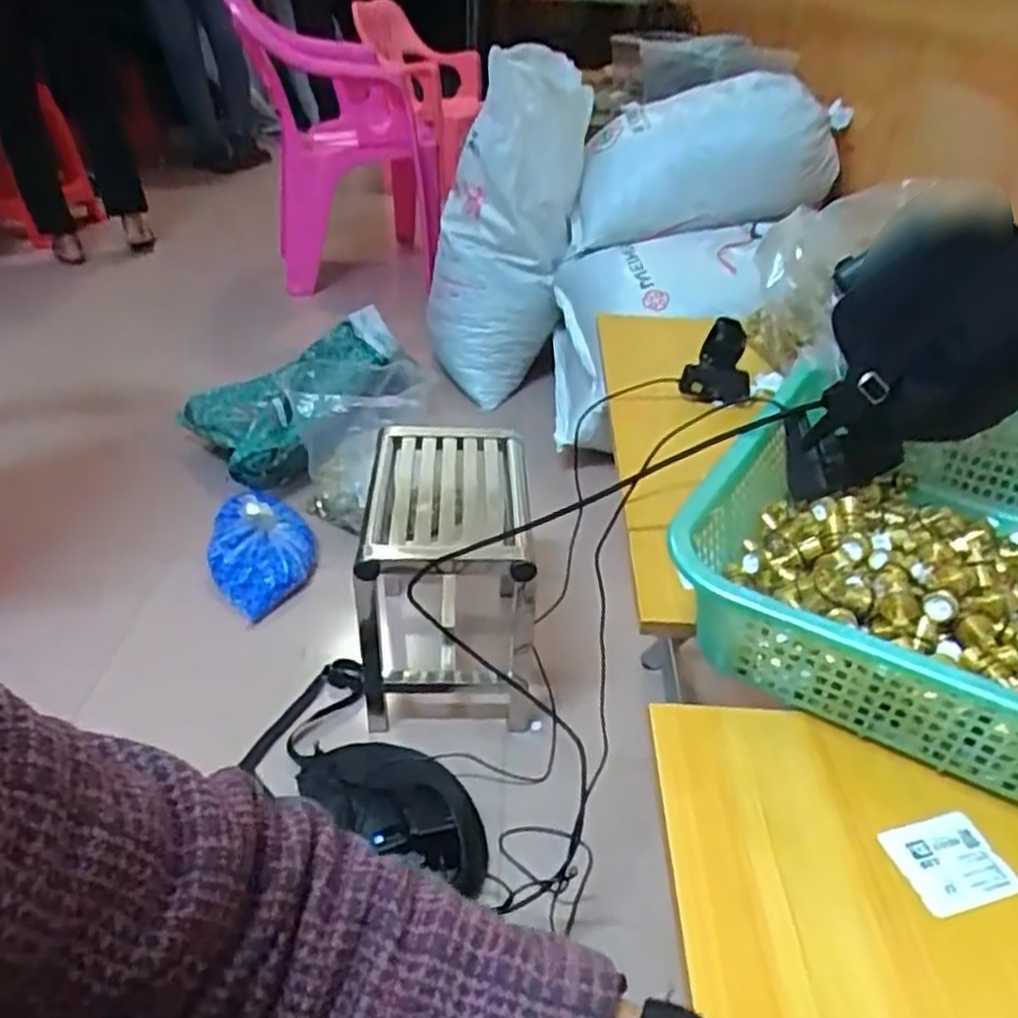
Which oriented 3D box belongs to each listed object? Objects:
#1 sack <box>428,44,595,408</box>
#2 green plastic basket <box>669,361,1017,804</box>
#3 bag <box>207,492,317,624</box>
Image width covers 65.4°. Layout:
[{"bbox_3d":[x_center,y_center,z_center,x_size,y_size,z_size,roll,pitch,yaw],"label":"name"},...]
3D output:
[{"bbox_3d":[-0.005,-0.619,1.782,0.323,0.701,0.475,5,36,4],"label":"sack"},{"bbox_3d":[0.306,0.027,0.576,0.292,0.093,0.362,21,39,24],"label":"green plastic basket"},{"bbox_3d":[-0.417,0.068,1.339,0.168,0.112,0.209,-10,37,-17],"label":"bag"}]

